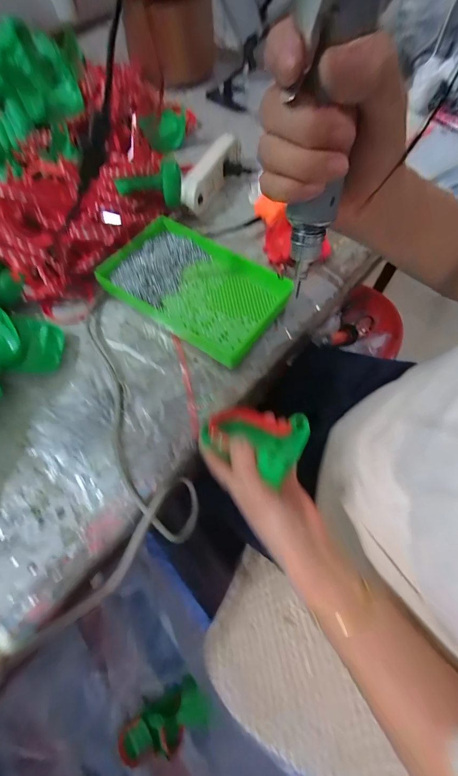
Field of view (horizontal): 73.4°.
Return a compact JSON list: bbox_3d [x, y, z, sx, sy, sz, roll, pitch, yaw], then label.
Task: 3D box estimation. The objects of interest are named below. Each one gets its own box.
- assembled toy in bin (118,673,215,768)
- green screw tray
[{"bbox_3d":[-0.146,0.788,0.724,0.208,0.056,0.093,-27,67,-11],"label":"assembled toy in bin"},{"bbox_3d":[-0.048,-0.148,0.450,0.249,0.039,0.161,32,69,15],"label":"green screw tray"}]

